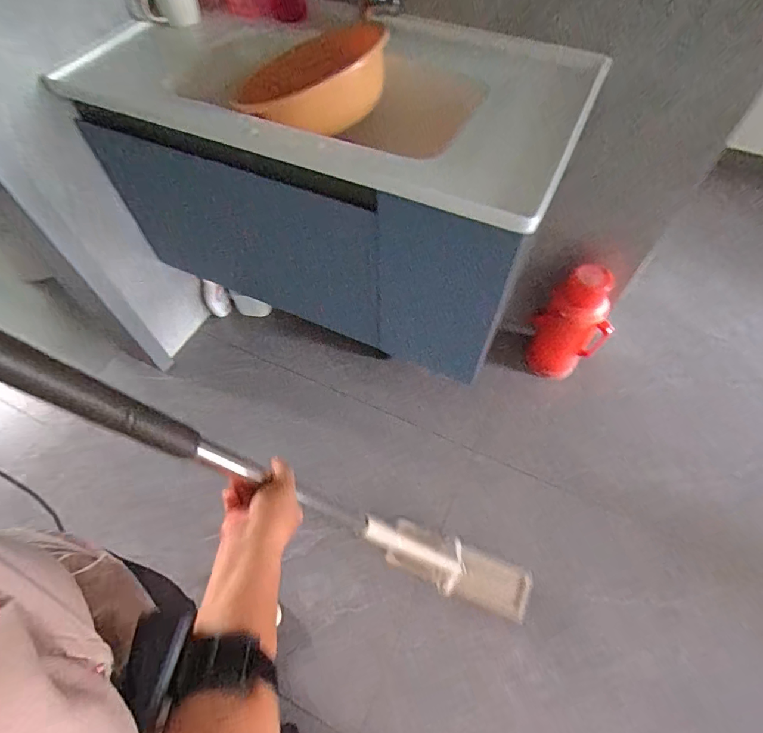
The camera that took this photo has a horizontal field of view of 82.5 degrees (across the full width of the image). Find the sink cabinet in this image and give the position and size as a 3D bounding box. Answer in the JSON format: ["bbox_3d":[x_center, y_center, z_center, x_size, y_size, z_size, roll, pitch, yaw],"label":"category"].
[{"bbox_3d":[-0.109,-0.475,1.113,0.976,0.560,0.625,22,57,17],"label":"sink cabinet"}]

